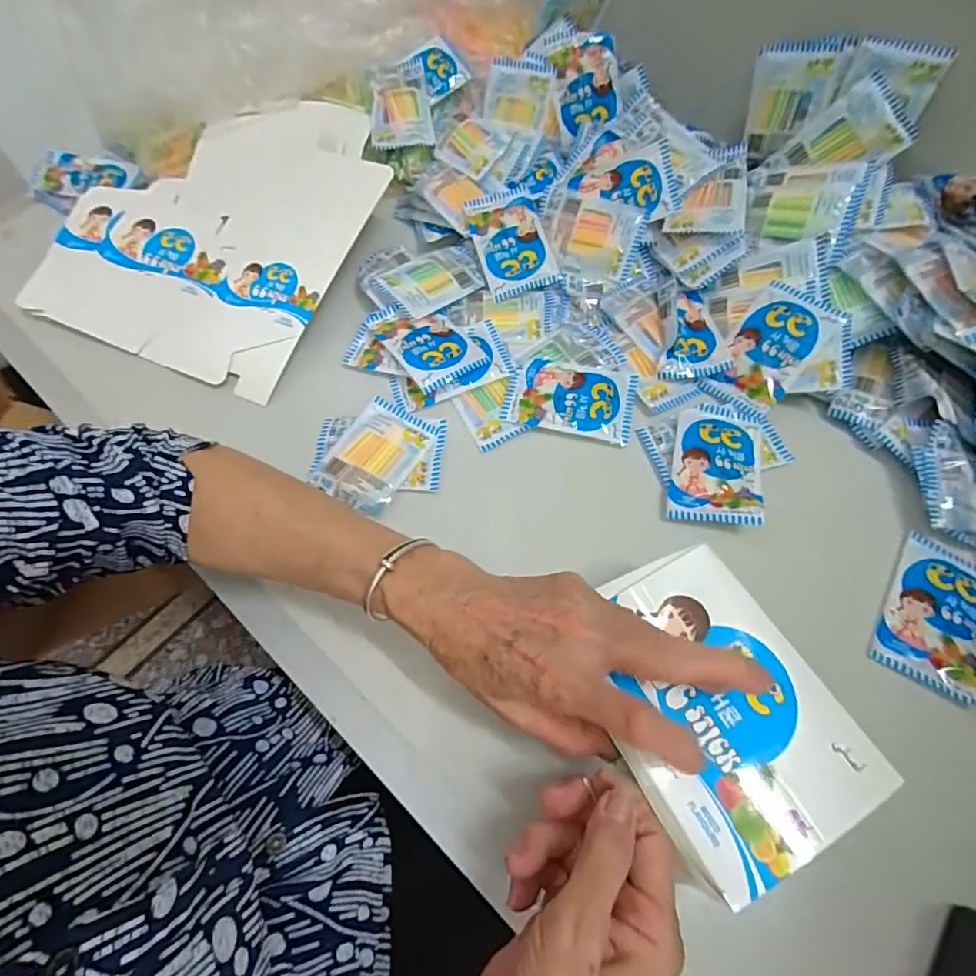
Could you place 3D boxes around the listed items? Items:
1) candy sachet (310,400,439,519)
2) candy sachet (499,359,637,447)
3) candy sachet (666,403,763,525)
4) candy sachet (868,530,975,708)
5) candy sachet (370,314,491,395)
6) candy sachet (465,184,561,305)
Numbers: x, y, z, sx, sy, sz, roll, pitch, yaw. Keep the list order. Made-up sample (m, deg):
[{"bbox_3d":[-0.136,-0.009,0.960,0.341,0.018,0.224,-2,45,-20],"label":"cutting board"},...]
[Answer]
[{"bbox_3d":[-0.088,-0.025,0.414,0.063,0.013,0.090,27,67,16],"label":"candy sachet"},{"bbox_3d":[0.067,-0.075,0.432,0.103,0.006,0.066,11,64,8],"label":"candy sachet"},{"bbox_3d":[0.175,-0.023,0.403,0.063,0.016,0.110,12,64,9],"label":"candy sachet"},{"bbox_3d":[0.303,0.085,0.351,0.064,0.008,0.102,30,68,17],"label":"candy sachet"},{"bbox_3d":[-0.050,-0.123,0.455,0.064,0.014,0.091,-34,66,-13],"label":"candy sachet"},{"bbox_3d":[0.022,-0.232,0.496,0.065,0.010,0.105,-18,82,0],"label":"candy sachet"}]

